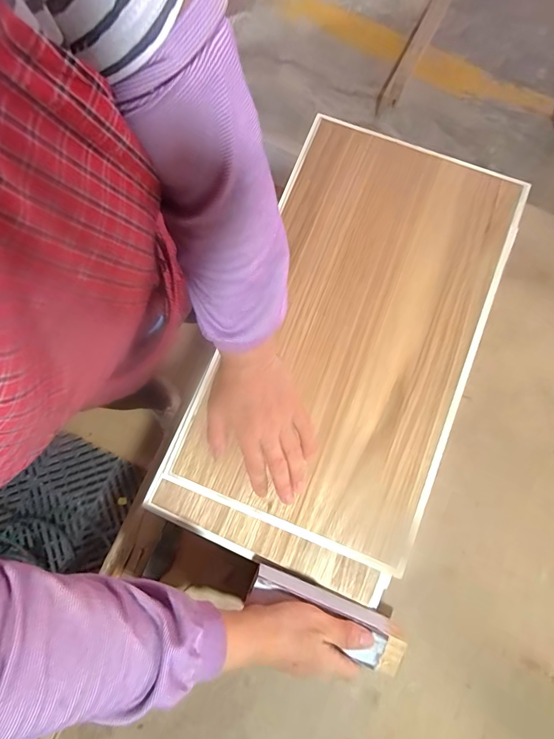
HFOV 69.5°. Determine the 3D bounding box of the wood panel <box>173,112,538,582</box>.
[{"bbox_3d":[0.087,-0.049,0.452,0.267,0.028,0.469,21,80,5],"label":"wood panel"}]

